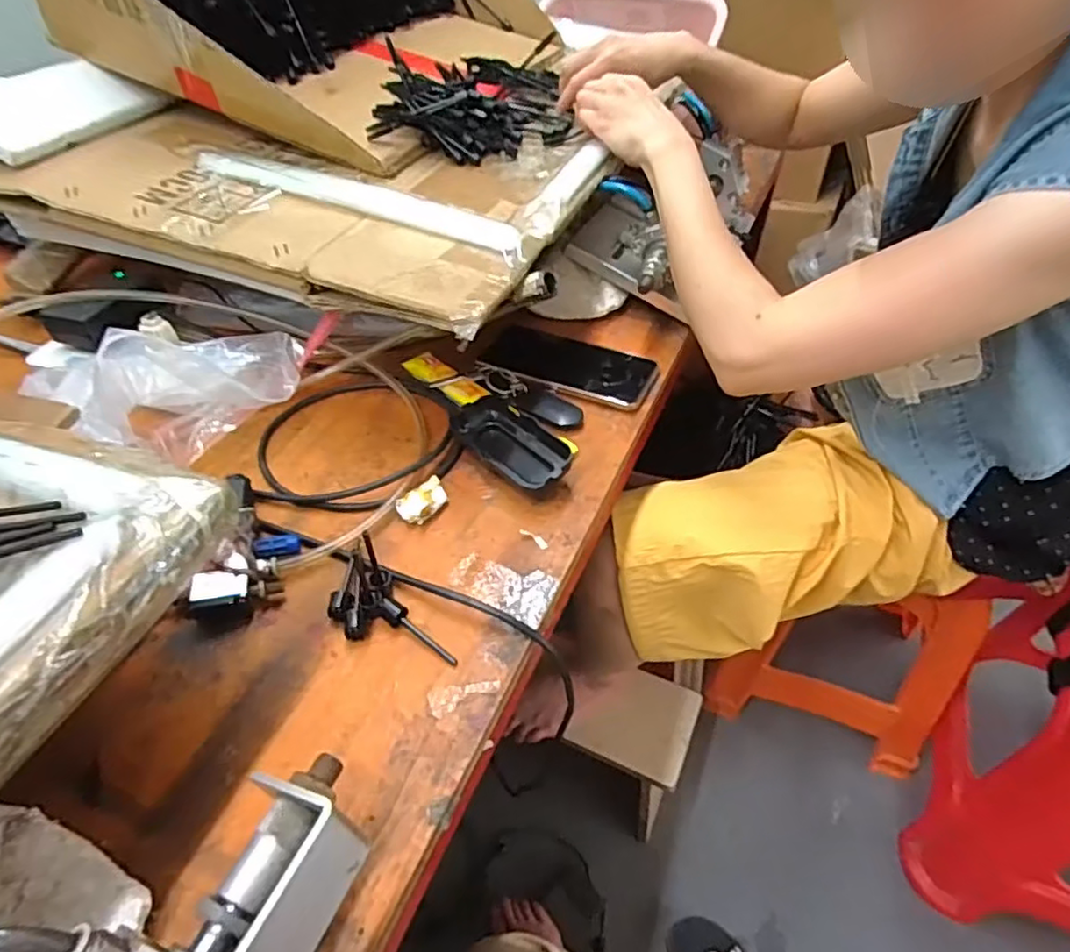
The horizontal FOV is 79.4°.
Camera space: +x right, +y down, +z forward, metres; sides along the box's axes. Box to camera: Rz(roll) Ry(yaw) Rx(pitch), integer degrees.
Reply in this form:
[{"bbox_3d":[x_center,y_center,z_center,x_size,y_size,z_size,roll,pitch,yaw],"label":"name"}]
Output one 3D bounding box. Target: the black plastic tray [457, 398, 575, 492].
[{"bbox_3d":[-0.017,-0.028,0.529,0.044,0.027,0.116,-34,53,-27],"label":"black plastic tray"}]

